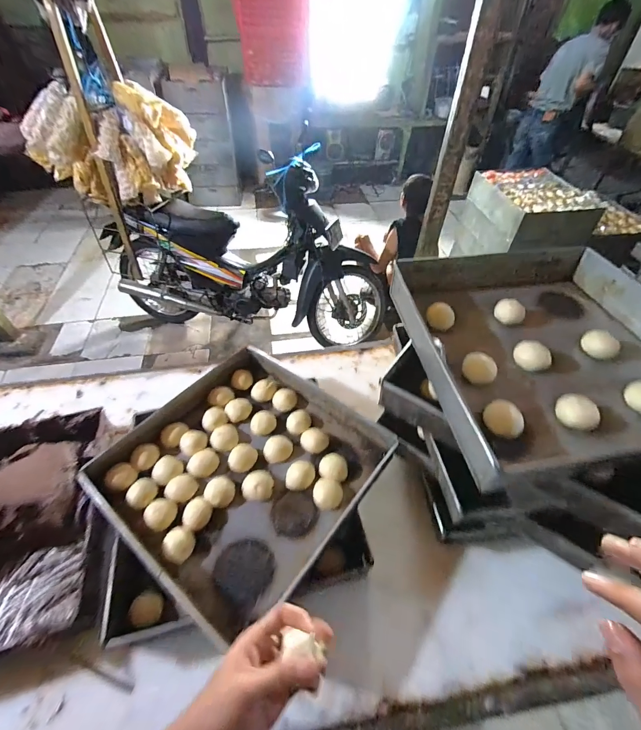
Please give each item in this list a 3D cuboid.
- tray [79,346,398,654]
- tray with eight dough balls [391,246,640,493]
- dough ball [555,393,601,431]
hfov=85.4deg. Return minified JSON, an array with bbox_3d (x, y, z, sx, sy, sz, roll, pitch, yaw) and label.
[{"bbox_3d":[-0.139,0.201,0.647,0.408,0.097,0.427,32,55,25],"label":"tray"},{"bbox_3d":[0.362,-0.036,0.575,0.417,0.090,0.422,-6,49,-7],"label":"tray with eight dough balls"},{"bbox_3d":[0.366,0.066,0.494,0.044,0.032,0.043,1,48,-1],"label":"dough ball"}]

